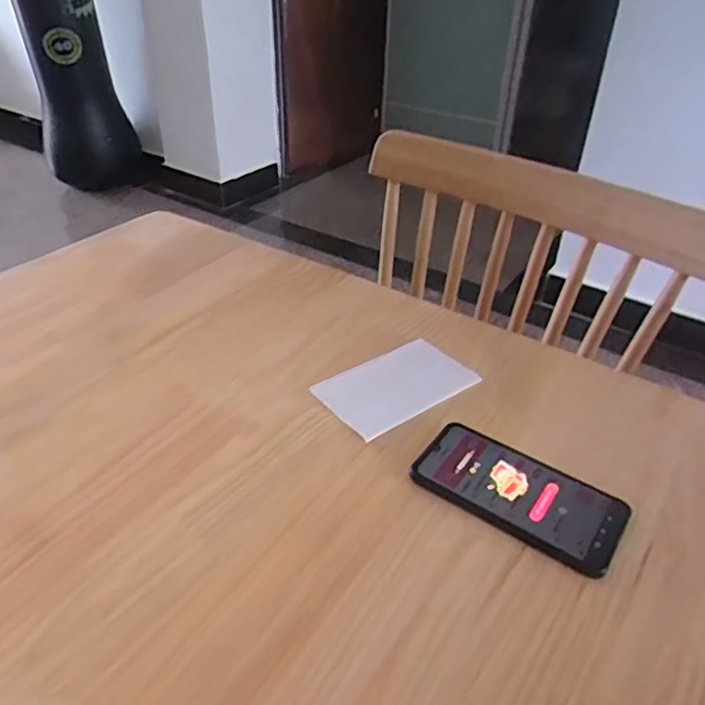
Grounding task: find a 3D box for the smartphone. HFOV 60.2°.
[{"bbox_3d":[0.126,0.105,0.466,0.154,0.010,0.074,24,41,27],"label":"smartphone"}]

